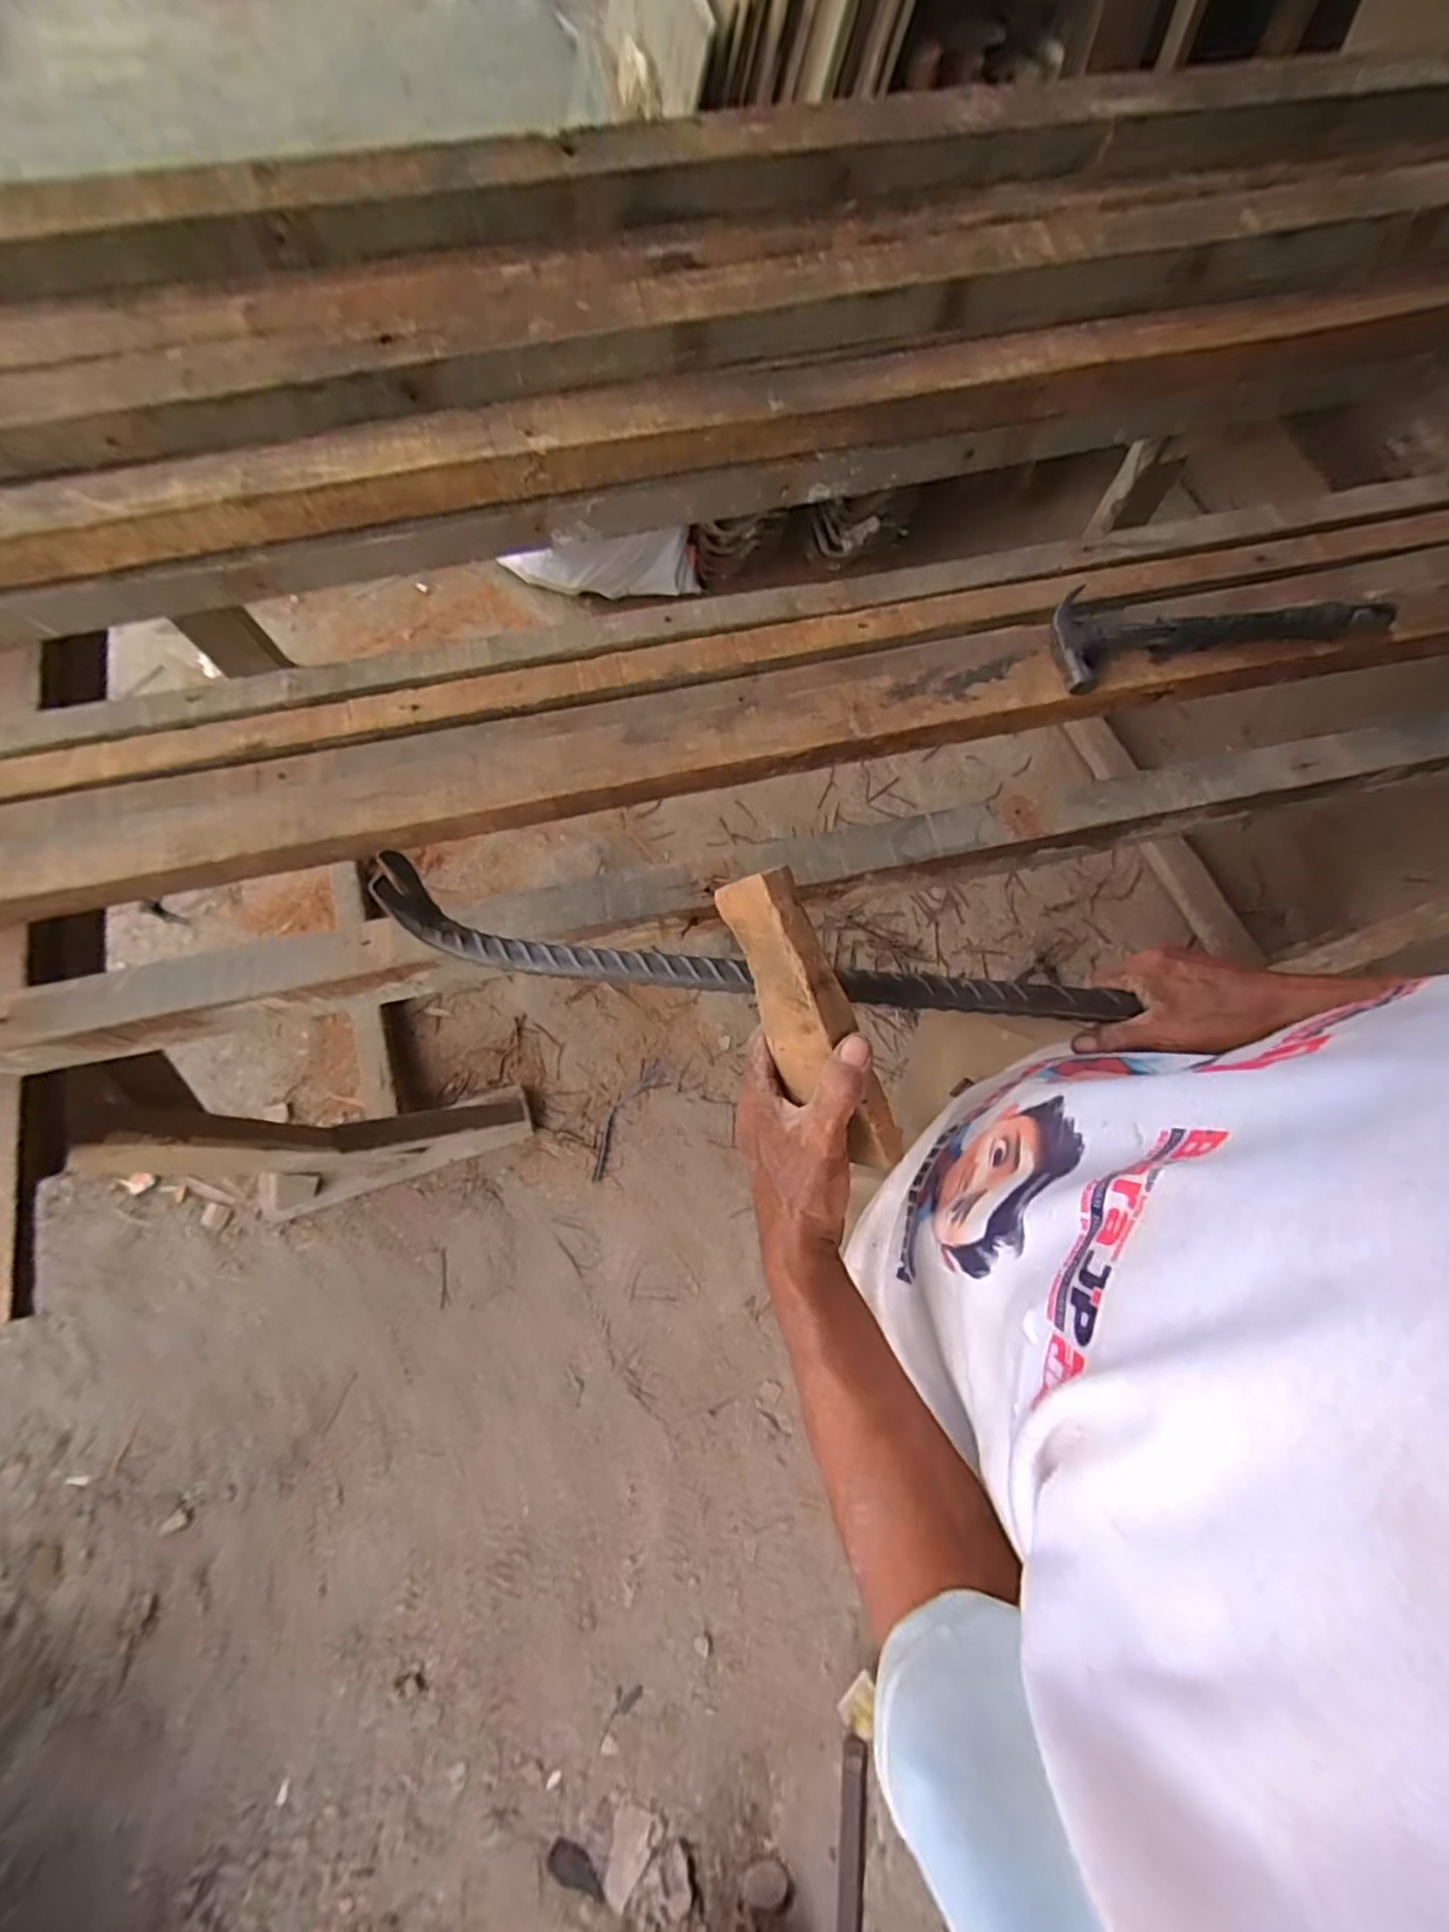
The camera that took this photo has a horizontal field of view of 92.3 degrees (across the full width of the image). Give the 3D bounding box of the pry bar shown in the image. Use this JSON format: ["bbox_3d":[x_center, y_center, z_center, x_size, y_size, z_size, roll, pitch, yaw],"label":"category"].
[{"bbox_3d":[0.022,-0.010,0.486,0.513,0.046,0.053,7,73,-1],"label":"pry bar"}]

